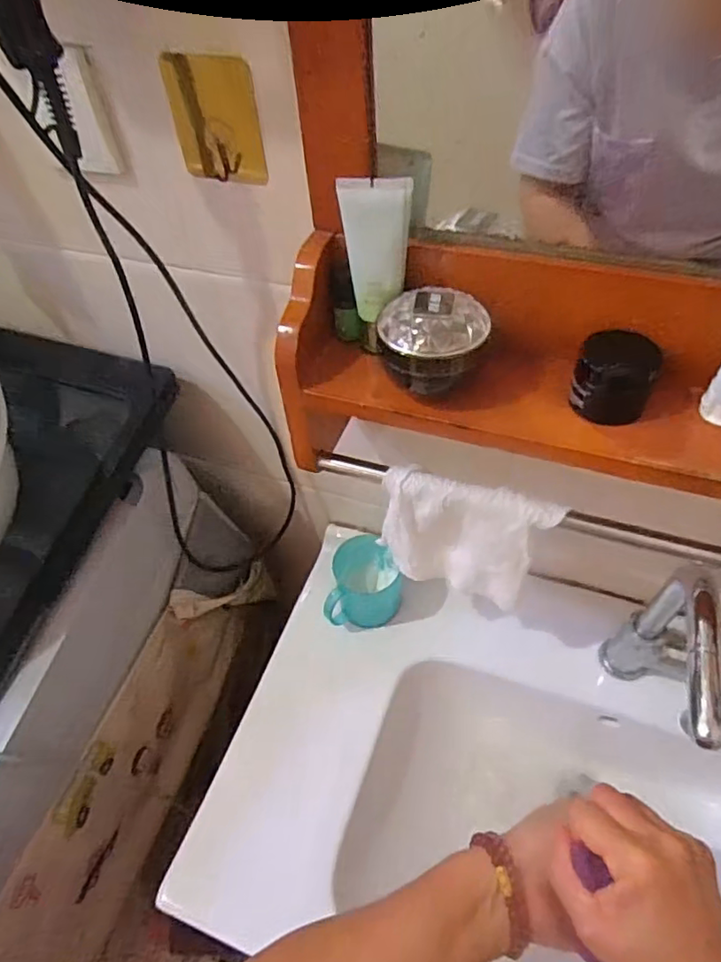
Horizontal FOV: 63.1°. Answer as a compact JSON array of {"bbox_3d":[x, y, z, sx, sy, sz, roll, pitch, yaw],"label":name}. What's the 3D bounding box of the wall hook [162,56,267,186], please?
[{"bbox_3d":[-0.109,-0.281,0.457,0.076,0.082,0.020,12,41,14],"label":"wall hook"}]

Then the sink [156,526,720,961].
[{"bbox_3d":[0.244,0.365,0.620,0.783,0.157,0.443,16,53,17],"label":"sink"}]

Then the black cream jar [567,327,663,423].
[{"bbox_3d":[0.186,-0.077,0.425,0.053,0.056,0.047,20,55,20],"label":"black cream jar"}]

